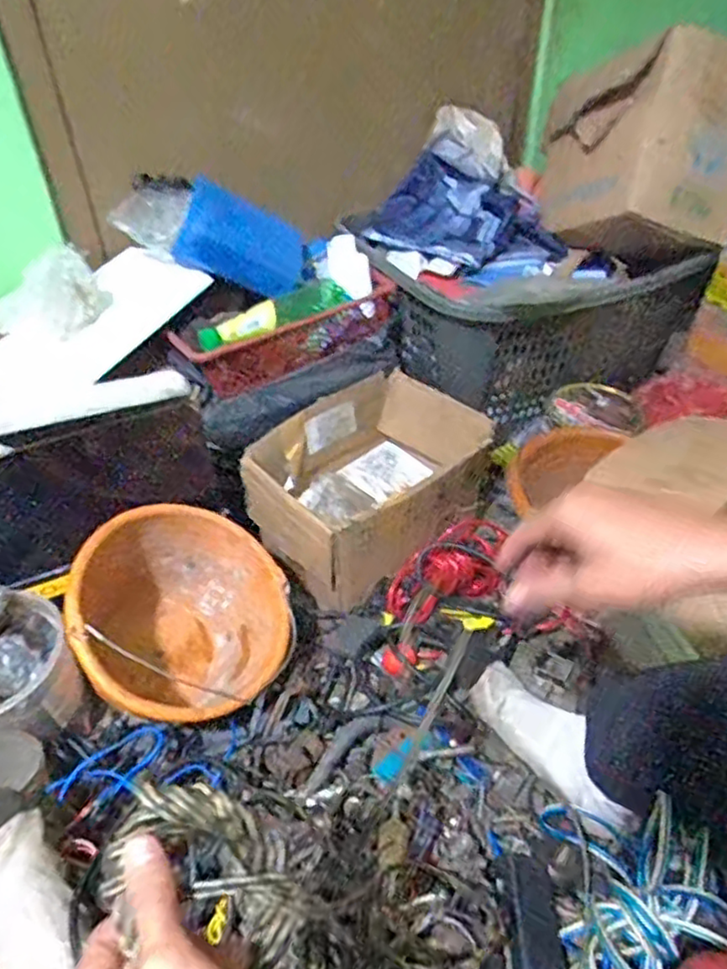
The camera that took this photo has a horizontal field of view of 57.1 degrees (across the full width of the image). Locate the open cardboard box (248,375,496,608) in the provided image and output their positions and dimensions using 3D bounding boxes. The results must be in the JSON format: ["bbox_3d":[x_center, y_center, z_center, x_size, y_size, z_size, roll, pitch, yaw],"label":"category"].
[{"bbox_3d":[0.014,-0.005,0.960,0.312,0.145,0.234,-34,52,-30],"label":"open cardboard box"}]

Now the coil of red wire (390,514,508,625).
[{"bbox_3d":[0.118,0.113,0.913,0.185,0.075,0.076,-19,46,-17],"label":"coil of red wire"}]

